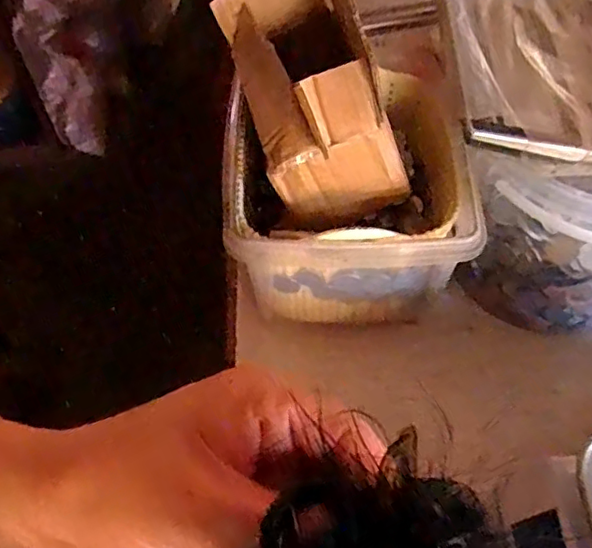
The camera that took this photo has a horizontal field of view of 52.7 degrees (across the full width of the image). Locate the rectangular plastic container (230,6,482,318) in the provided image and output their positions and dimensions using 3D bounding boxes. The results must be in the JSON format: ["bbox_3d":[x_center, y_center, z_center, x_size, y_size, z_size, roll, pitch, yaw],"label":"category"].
[{"bbox_3d":[0.044,-0.077,0.445,0.137,0.118,0.212,-1,55,1],"label":"rectangular plastic container"}]

